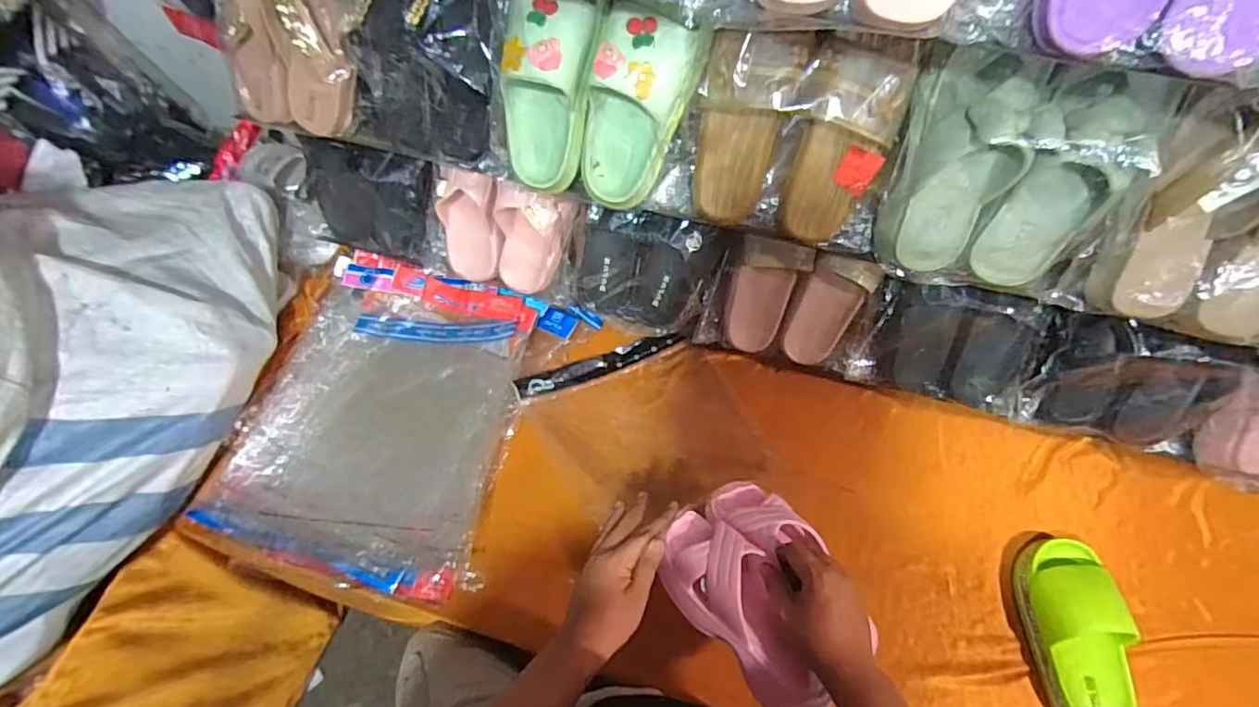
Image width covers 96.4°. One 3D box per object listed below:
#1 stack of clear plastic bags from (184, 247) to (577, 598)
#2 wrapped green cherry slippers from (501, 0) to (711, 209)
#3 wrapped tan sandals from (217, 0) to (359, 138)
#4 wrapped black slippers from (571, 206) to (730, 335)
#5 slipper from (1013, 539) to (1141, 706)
[{"bbox_3d":[-0.369,0.081,0.858,0.403,0.062,0.469,13,63,8],"label":"stack of clear plastic bags"},{"bbox_3d":[-0.035,-0.261,0.591,0.199,0.204,0.080,15,39,10],"label":"wrapped green cherry slippers"},{"bbox_3d":[-0.408,-0.372,0.665,0.176,0.202,0.043,17,37,-6],"label":"wrapped tan sandals"},{"bbox_3d":[0.022,-0.123,0.805,0.198,0.204,0.074,22,43,1],"label":"wrapped black slippers"},{"bbox_3d":[0.573,0.357,0.718,0.101,0.058,0.225,-1,62,1],"label":"slipper"}]

